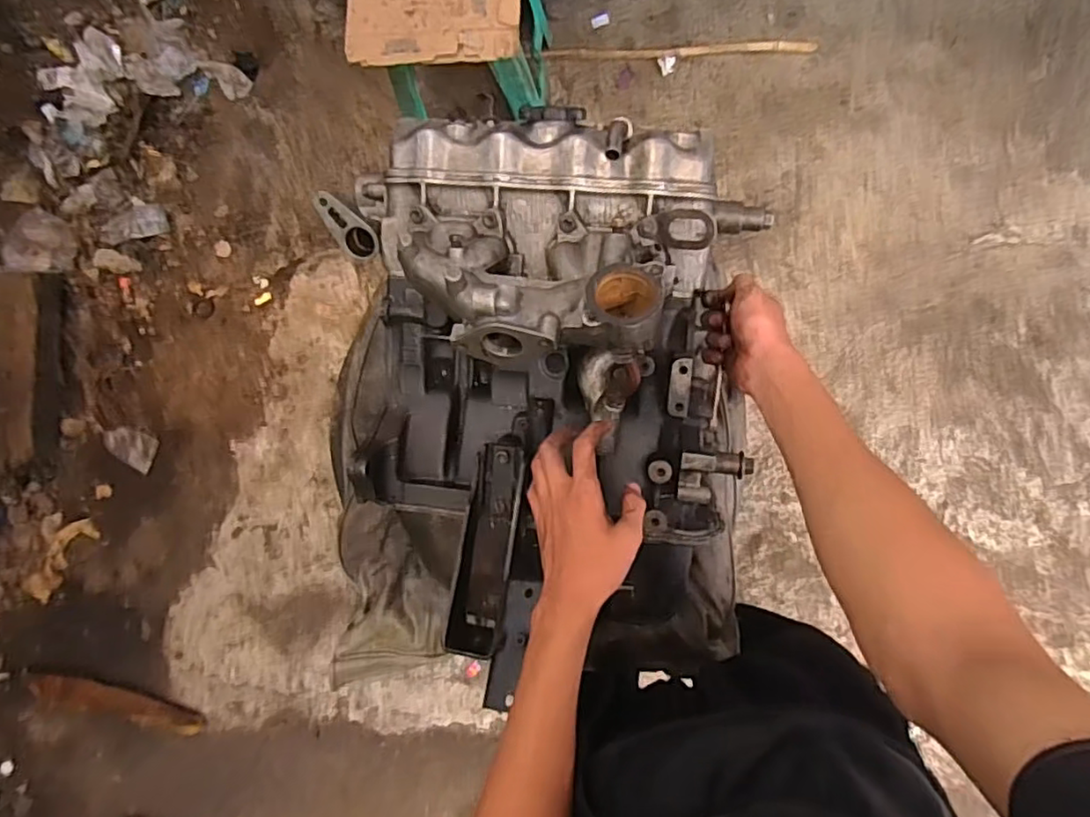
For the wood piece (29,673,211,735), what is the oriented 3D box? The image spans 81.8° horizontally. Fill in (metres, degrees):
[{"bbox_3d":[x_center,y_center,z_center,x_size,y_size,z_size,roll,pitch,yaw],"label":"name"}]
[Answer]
[{"bbox_3d":[-0.940,0.648,1.381,0.413,0.026,0.076,6,84,7],"label":"wood piece"}]

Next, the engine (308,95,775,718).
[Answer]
[{"bbox_3d":[0.006,0.000,0.641,0.381,0.288,0.533,-3,83,6],"label":"engine"}]

